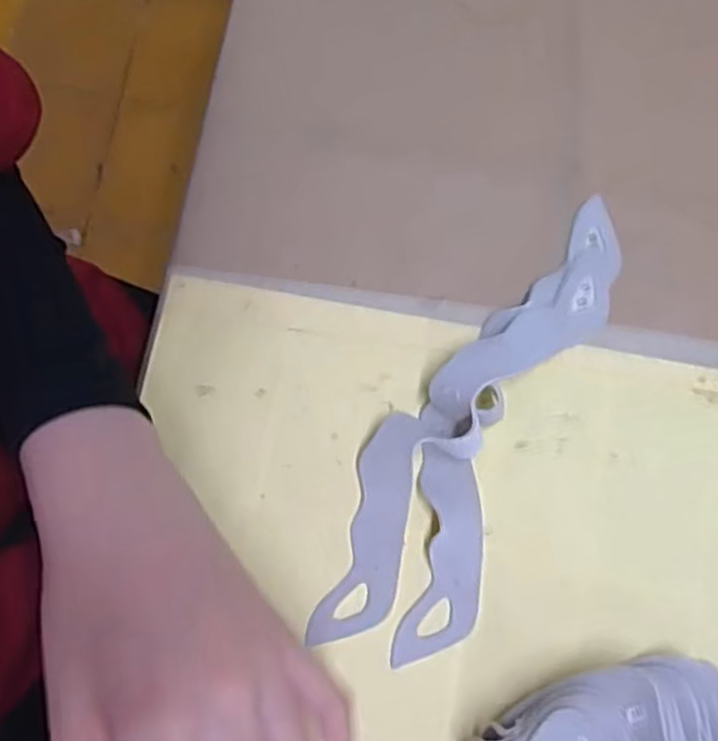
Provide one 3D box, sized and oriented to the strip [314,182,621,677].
[{"bbox_3d":[0.049,0.019,0.336,0.067,0.025,0.214,24,80,6],"label":"strip"}]

